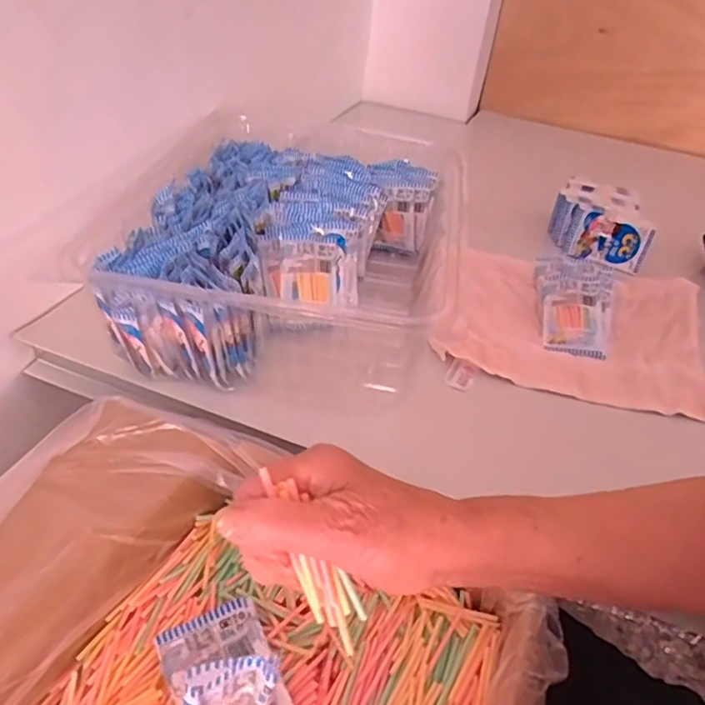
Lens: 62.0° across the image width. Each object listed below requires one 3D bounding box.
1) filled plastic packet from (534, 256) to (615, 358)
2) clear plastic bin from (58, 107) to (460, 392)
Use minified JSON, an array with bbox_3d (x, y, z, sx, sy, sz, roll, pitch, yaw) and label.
[{"bbox_3d":[0.263,-0.059,0.699,0.090,0.027,0.142,10,57,12],"label":"filled plastic packet"},{"bbox_3d":[-0.060,-0.132,0.672,0.354,0.115,0.441,7,39,-1],"label":"clear plastic bin"}]

